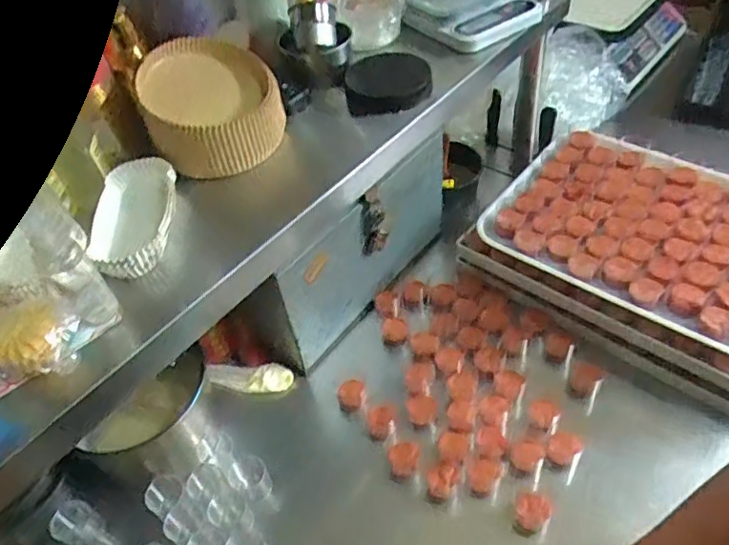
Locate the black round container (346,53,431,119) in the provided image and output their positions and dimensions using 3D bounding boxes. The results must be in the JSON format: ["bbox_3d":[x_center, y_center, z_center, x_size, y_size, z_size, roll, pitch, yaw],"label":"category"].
[{"bbox_3d":[0.028,-0.244,0.759,0.106,0.039,0.103,-3,48,4],"label":"black round container"}]

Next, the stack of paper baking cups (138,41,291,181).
[{"bbox_3d":[-0.172,-0.192,0.676,0.150,0.092,0.135,-15,48,-7],"label":"stack of paper baking cups"}]

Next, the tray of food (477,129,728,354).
[{"bbox_3d":[0.414,-0.067,0.826,0.410,0.034,0.307,29,57,29],"label":"tray of food"}]

